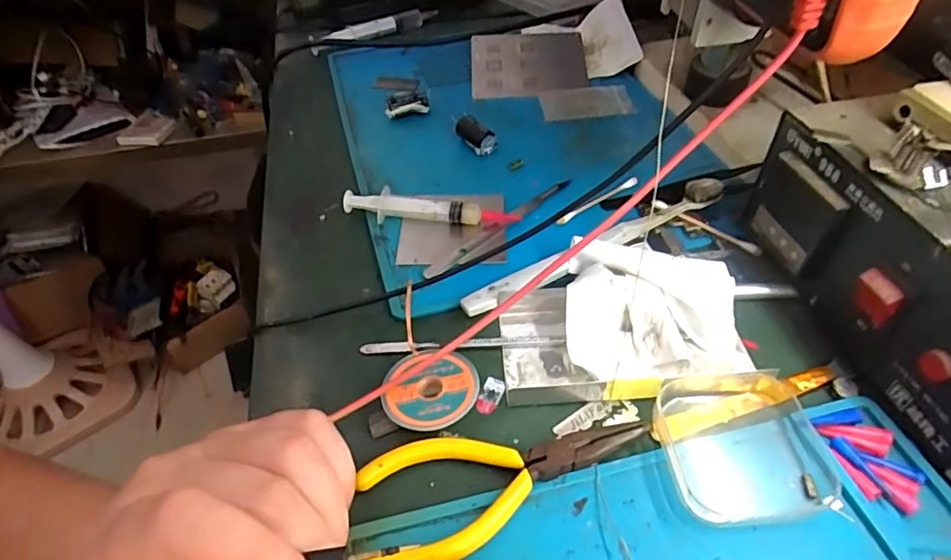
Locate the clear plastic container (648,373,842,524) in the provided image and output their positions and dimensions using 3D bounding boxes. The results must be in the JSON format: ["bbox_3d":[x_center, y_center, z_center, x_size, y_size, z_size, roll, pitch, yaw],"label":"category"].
[{"bbox_3d":[0.119,0.072,0.243,0.067,0.017,0.062,-6,46,-3],"label":"clear plastic container"}]

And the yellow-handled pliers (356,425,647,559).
[{"bbox_3d":[0.015,0.085,0.235,0.123,0.014,0.053,-11,47,-7],"label":"yellow-handled pliers"}]

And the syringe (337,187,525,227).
[{"bbox_3d":[-0.030,-0.046,0.361,0.112,0.016,0.016,6,47,9],"label":"syringe"}]

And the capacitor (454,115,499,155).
[{"bbox_3d":[0.001,-0.109,0.418,0.016,0.021,0.031,-30,52,-23],"label":"capacitor"}]

